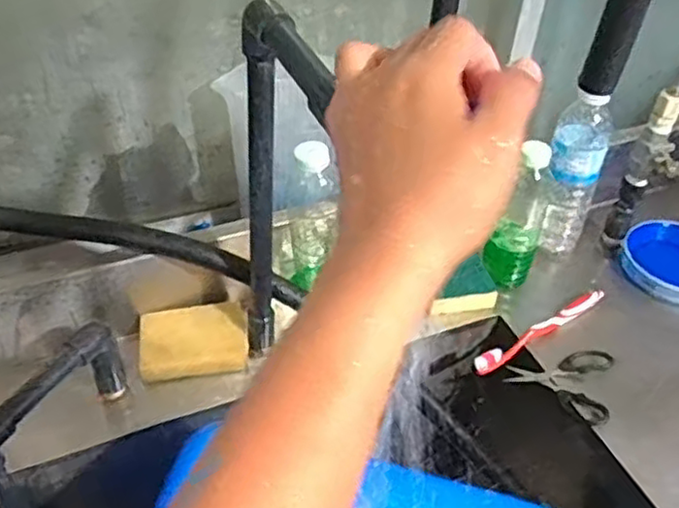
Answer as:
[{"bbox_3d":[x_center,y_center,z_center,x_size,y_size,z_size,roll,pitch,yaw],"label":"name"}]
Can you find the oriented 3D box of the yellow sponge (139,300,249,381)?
[{"bbox_3d":[-0.144,0.085,0.683,0.103,0.023,0.075,-3,41,-8],"label":"yellow sponge"}]

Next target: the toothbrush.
[{"bbox_3d":[0.219,0.079,0.744,0.183,0.017,0.026,-24,48,-28],"label":"toothbrush"}]

